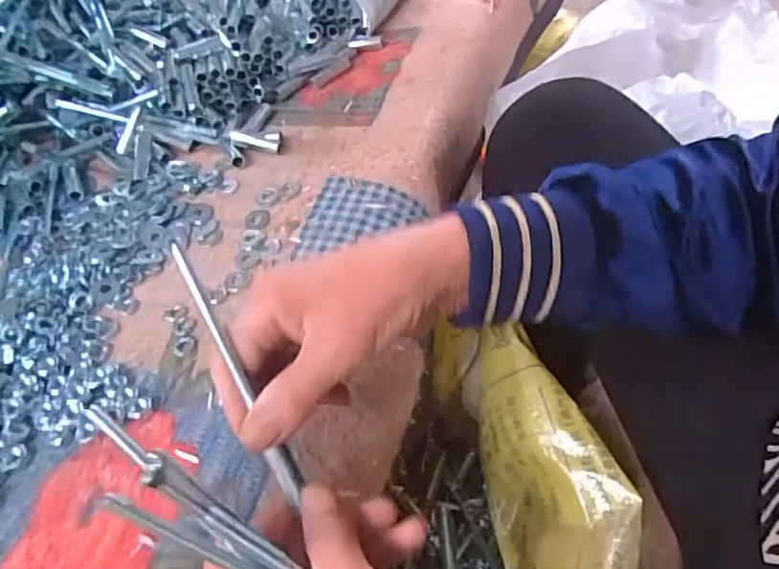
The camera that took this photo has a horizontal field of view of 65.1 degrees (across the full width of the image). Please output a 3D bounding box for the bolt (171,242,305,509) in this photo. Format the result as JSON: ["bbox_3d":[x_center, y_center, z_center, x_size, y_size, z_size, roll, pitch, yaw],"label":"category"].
[{"bbox_3d":[-0.068,0.041,0.276,0.010,0.009,0.126,-26,88,-16],"label":"bolt"}]

